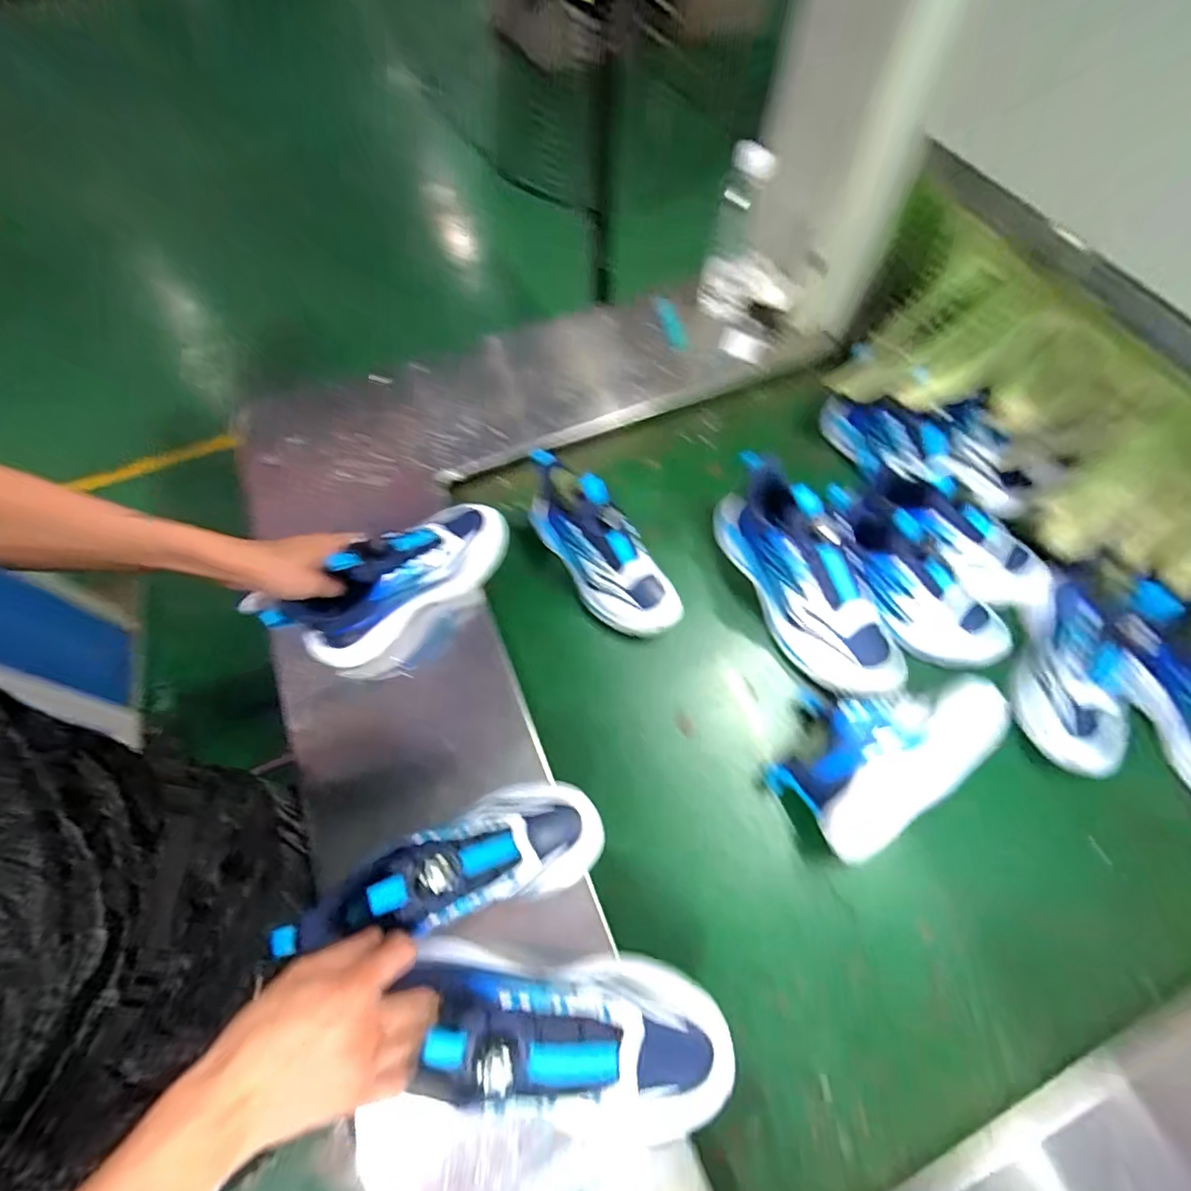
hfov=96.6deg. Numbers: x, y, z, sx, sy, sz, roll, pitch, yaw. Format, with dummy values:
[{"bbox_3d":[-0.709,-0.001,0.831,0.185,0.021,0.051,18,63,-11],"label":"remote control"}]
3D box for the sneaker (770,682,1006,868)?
[{"bbox_3d":[0.291,0.152,0.545,0.217,0.083,0.136,-36,69,-16],"label":"sneaker"}]

